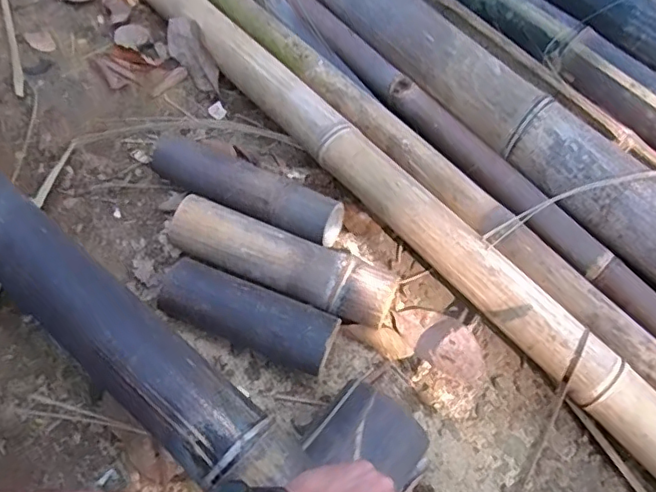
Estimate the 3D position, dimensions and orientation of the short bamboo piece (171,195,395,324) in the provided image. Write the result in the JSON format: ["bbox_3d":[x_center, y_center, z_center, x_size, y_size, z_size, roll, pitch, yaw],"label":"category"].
[{"bbox_3d":[-0.053,0.023,0.618,0.255,0.064,0.067,24,61,9],"label":"short bamboo piece"}]

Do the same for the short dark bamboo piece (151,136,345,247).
[{"bbox_3d":[-0.101,-0.061,0.664,0.241,0.052,0.059,23,61,9],"label":"short dark bamboo piece"}]

